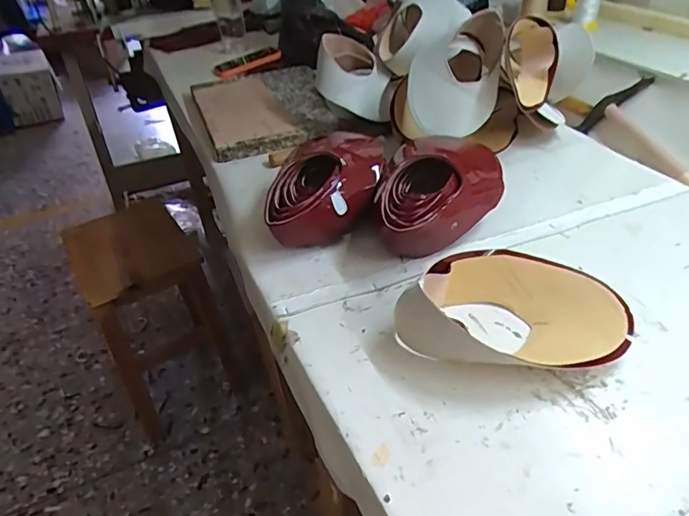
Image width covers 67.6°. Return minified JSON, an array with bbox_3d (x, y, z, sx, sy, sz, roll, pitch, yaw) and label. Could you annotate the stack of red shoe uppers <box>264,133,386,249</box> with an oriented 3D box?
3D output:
[{"bbox_3d":[-0.019,-0.091,0.702,0.136,0.079,0.237,3,38,10],"label":"stack of red shoe uppers"}]

